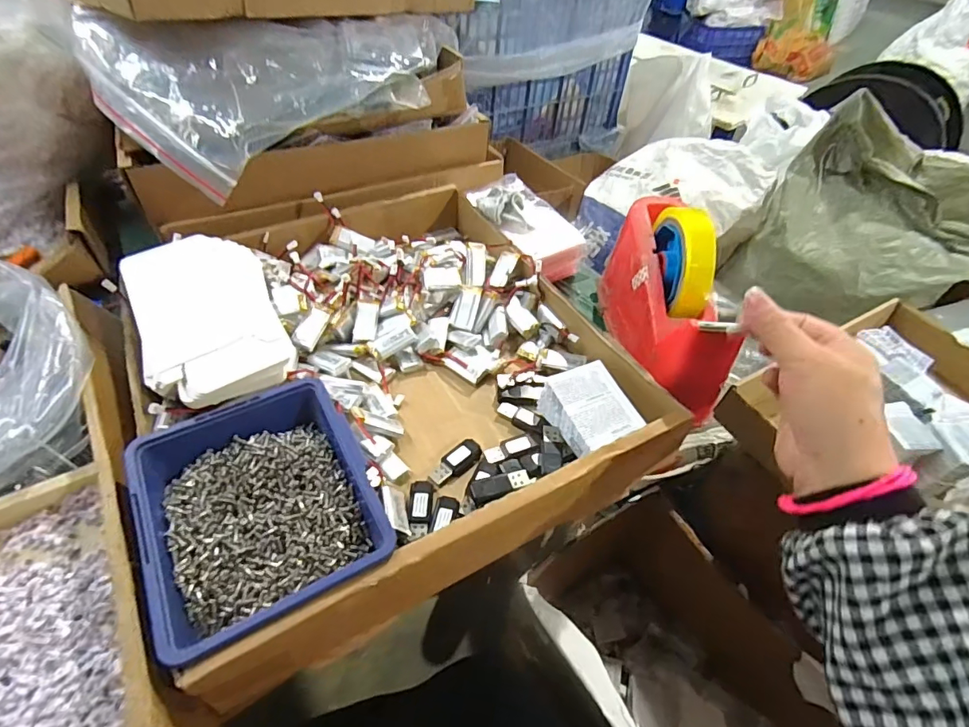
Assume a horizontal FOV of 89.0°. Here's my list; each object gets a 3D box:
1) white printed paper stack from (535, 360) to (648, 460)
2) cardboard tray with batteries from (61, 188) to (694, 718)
[{"bbox_3d":[0.083,0.039,0.387,0.057,0.036,0.064,-20,52,-21],"label":"white printed paper stack"},{"bbox_3d":[-0.099,-0.012,0.409,0.365,0.074,0.403,-24,53,-24],"label":"cardboard tray with batteries"}]

